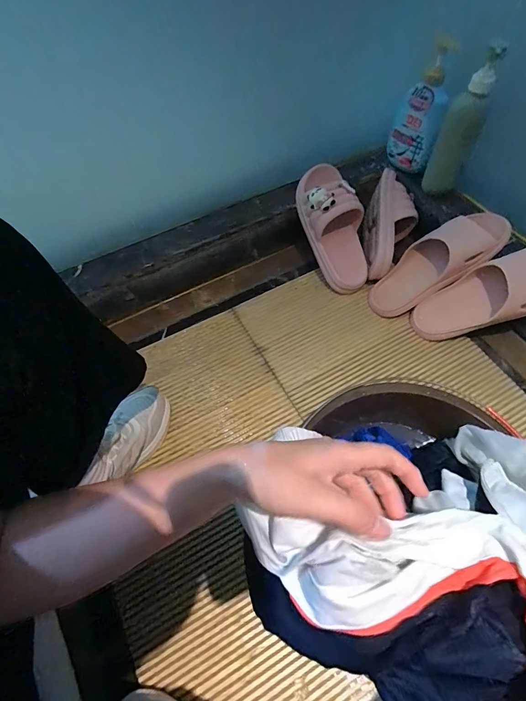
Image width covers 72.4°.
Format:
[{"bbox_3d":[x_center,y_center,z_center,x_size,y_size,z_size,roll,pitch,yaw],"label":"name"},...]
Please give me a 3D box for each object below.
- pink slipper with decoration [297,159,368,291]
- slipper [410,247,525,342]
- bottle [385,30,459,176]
[{"bbox_3d":[0.137,-0.230,0.691,0.099,0.076,0.240,-23,104,-9],"label":"pink slipper with decoration"},{"bbox_3d":[0.385,-0.092,0.608,0.252,0.065,0.090,-27,55,28],"label":"slipper"},{"bbox_3d":[0.287,-0.434,0.667,0.085,0.199,0.068,17,62,12],"label":"bottle"}]

